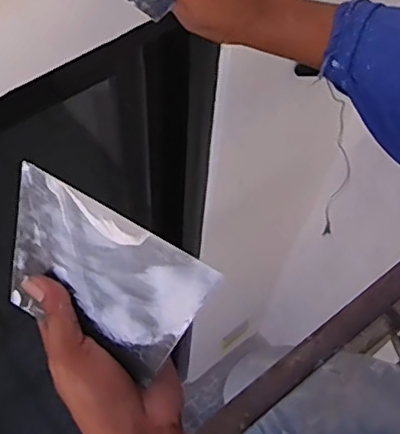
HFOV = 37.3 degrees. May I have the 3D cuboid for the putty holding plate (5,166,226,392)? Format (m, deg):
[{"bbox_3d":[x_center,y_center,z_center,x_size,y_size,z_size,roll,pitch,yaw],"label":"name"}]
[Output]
[{"bbox_3d":[-0.067,0.040,0.380,0.141,0.096,0.007,28,23,18],"label":"putty holding plate"}]

